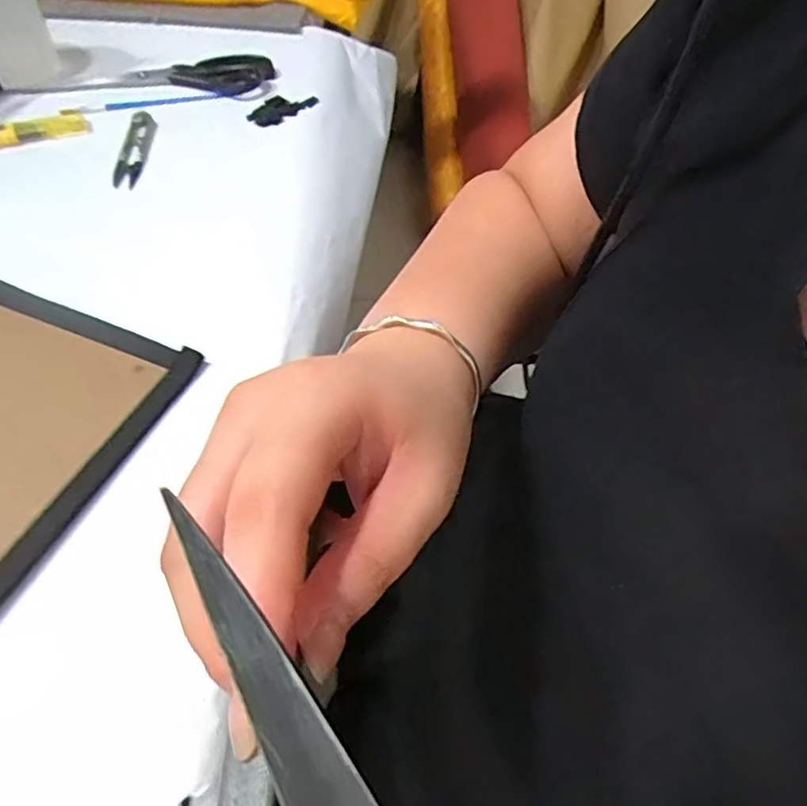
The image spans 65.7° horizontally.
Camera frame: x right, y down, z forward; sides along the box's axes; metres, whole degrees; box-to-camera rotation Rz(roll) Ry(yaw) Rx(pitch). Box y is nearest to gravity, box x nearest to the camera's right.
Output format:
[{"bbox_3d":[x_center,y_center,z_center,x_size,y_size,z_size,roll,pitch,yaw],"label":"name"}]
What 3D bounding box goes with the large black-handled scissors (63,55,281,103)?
[{"bbox_3d":[-0.218,-0.314,0.608,0.183,0.020,0.064,-14,55,-13],"label":"large black-handled scissors"}]

